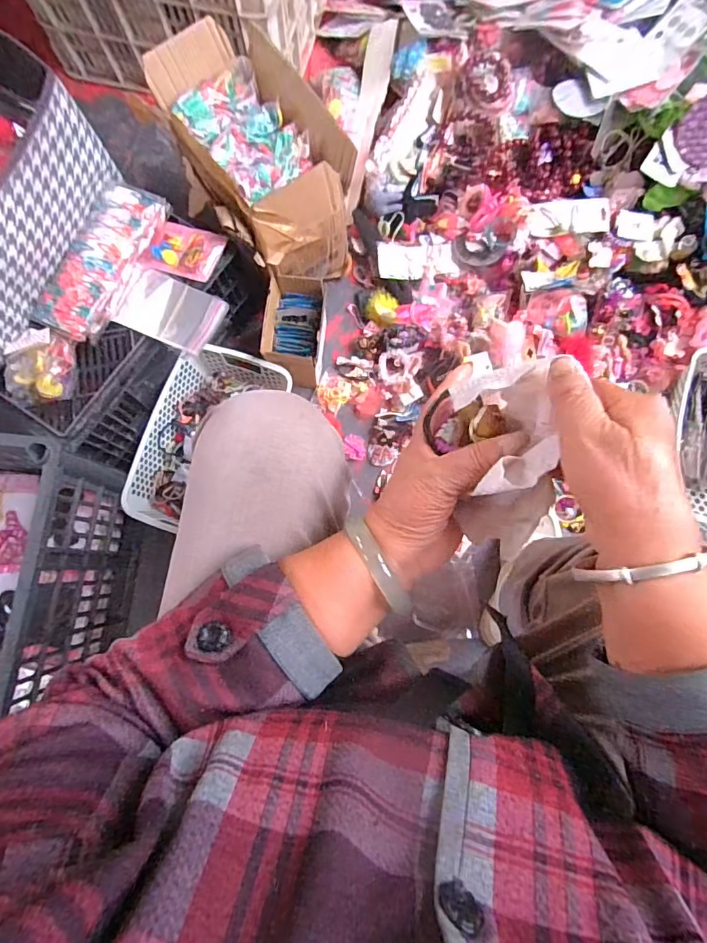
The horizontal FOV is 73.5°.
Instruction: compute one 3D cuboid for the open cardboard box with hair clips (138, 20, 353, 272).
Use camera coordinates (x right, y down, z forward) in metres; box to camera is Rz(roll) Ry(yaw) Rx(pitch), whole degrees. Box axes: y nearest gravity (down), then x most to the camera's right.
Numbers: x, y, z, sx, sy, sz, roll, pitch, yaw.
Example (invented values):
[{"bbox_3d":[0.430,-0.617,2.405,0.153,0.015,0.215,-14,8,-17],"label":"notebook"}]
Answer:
[{"bbox_3d":[-0.157,-0.490,0.770,0.190,0.229,0.346,-38,81,-6],"label":"open cardboard box with hair clips"}]

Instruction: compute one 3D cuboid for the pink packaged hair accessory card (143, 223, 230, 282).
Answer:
[{"bbox_3d":[-0.244,-0.318,0.687,0.098,0.018,0.076,22,80,4],"label":"pink packaged hair accessory card"}]

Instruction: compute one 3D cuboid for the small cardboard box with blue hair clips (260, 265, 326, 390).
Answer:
[{"bbox_3d":[-0.095,-0.231,0.798,0.094,0.092,0.162,7,79,2],"label":"small cardboard box with blue hair clips"}]

